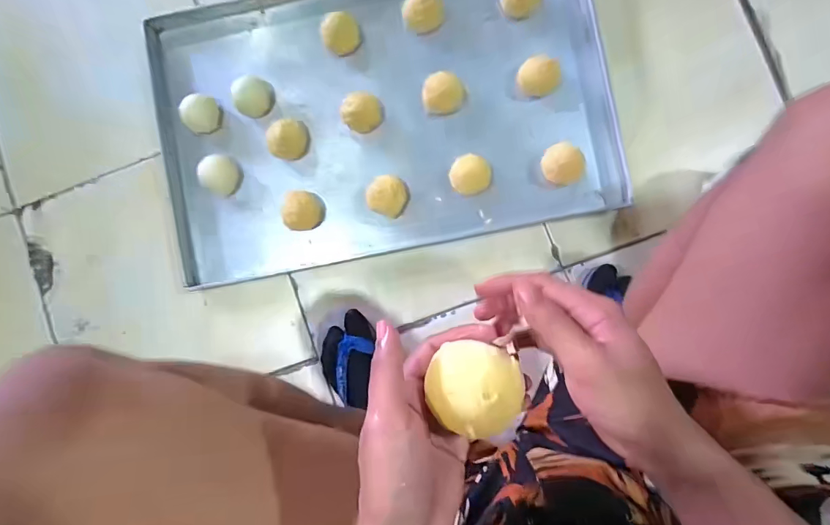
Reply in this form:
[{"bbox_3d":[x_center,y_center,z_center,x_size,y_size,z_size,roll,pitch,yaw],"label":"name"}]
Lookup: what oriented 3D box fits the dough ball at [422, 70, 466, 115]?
[{"bbox_3d":[0.045,-0.262,0.646,0.065,0.036,0.052,-7,86,3],"label":"dough ball"}]

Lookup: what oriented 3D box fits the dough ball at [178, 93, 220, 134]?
[{"bbox_3d":[-0.354,-0.246,0.687,0.052,0.027,0.057,0,87,4],"label":"dough ball"}]

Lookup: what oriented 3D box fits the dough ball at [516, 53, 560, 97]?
[{"bbox_3d":[0.188,-0.280,0.632,0.060,0.050,0.058,-23,85,2],"label":"dough ball"}]

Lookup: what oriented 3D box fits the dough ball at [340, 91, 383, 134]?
[{"bbox_3d":[-0.083,-0.238,0.657,0.060,0.037,0.064,42,90,5],"label":"dough ball"}]

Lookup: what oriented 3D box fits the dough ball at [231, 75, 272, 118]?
[{"bbox_3d":[-0.263,-0.268,0.674,0.061,0.043,0.063,40,90,5],"label":"dough ball"}]

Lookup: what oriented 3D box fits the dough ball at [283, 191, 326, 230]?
[{"bbox_3d":[-0.172,-0.081,0.642,0.056,0.052,0.063,10,87,4],"label":"dough ball"}]

